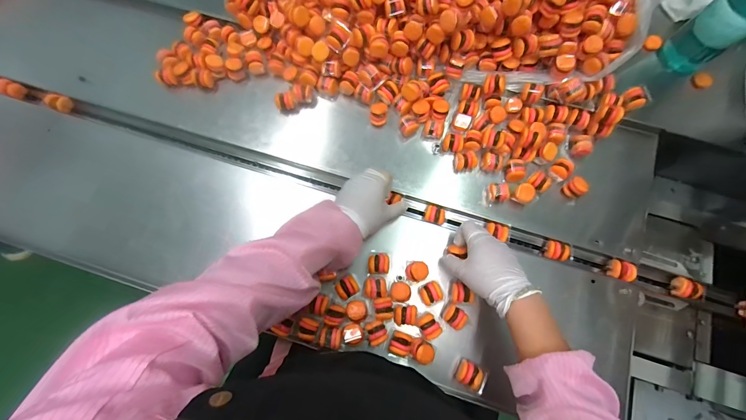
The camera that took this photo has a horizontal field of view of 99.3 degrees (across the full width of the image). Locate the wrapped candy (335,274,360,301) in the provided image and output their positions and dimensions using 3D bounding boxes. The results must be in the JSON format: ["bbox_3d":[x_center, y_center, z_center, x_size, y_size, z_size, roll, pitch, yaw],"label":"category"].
[{"bbox_3d":[-0.039,0.118,0.484,0.033,0.025,0.030,-33,77,-8],"label":"wrapped candy"}]

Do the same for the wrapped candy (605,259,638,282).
[{"bbox_3d":[0.392,0.095,0.500,0.031,0.026,0.031,22,76,6],"label":"wrapped candy"}]

